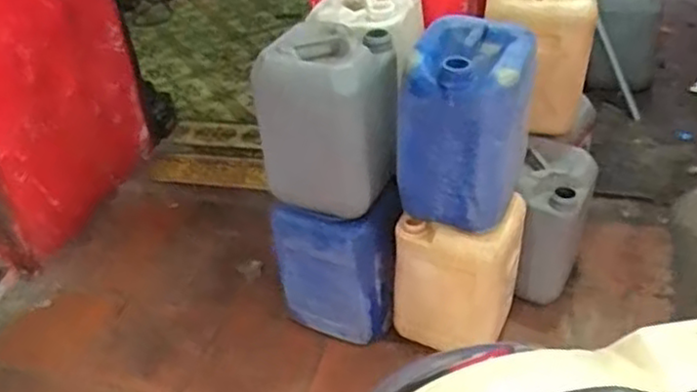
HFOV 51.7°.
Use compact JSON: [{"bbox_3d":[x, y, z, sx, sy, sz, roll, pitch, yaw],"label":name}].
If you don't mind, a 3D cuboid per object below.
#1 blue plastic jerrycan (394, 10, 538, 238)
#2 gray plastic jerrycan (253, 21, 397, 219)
[{"bbox_3d":[0.252,-0.153,1.546,0.258,0.368,0.266,7,37,18],"label":"blue plastic jerrycan"},{"bbox_3d":[-0.045,-0.171,1.617,0.301,0.357,0.210,4,36,10],"label":"gray plastic jerrycan"}]

